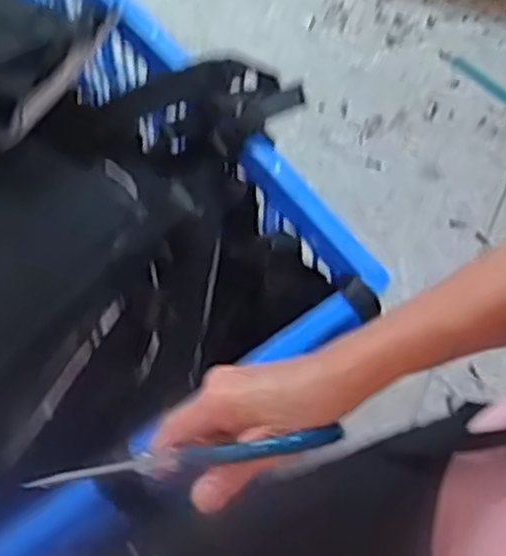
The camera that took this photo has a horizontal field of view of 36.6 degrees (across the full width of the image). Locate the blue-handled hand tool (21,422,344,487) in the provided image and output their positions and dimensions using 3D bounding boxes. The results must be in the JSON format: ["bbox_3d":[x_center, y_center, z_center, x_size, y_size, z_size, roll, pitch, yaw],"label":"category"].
[{"bbox_3d":[-0.038,0.104,0.442,0.176,0.021,0.013,-8,63,-2],"label":"blue-handled hand tool"}]

